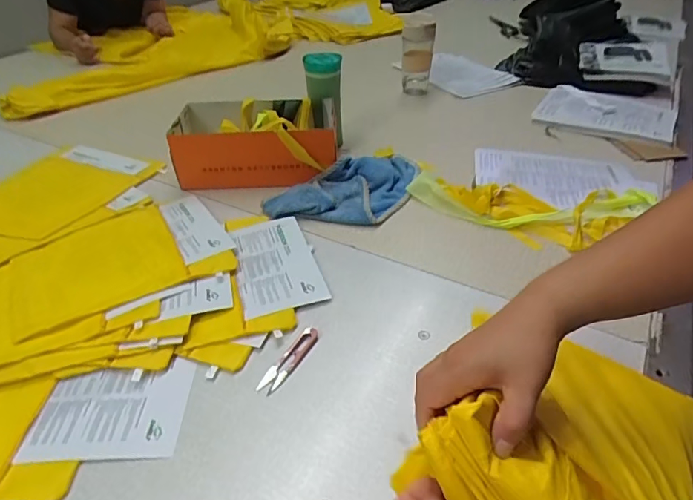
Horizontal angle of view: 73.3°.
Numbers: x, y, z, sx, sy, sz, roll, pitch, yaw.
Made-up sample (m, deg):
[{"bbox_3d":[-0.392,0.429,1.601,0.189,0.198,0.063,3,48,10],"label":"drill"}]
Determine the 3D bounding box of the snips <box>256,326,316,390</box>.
[{"bbox_3d":[-0.068,0.130,0.564,0.024,0.007,0.097,22,46,27],"label":"snips"}]

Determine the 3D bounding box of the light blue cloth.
[{"bbox_3d":[0.017,-0.108,0.835,0.317,0.033,0.162,-20,43,-20],"label":"light blue cloth"}]

